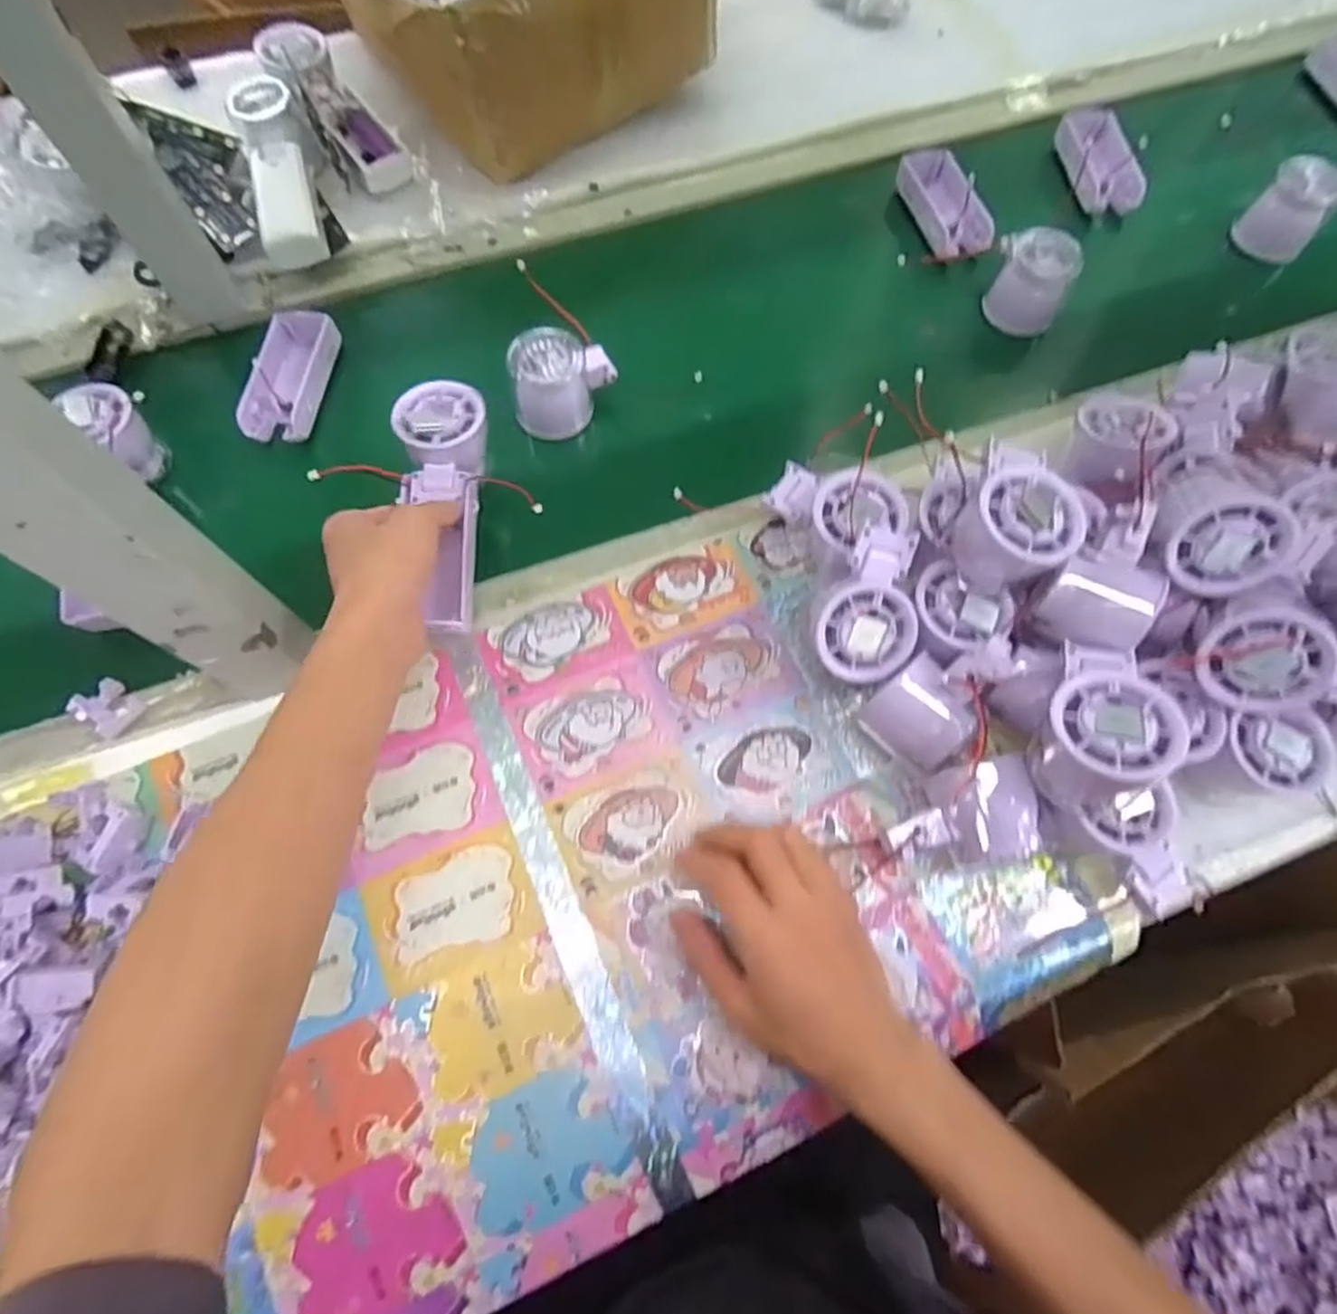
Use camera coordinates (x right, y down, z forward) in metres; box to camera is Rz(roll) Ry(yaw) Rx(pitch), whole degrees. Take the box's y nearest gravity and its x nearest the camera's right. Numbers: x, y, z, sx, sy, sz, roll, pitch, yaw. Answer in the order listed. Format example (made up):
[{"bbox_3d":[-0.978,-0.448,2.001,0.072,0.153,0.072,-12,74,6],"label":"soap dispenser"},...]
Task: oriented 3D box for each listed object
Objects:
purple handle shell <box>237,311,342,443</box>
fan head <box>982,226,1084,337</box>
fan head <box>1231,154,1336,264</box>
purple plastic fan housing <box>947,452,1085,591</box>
[{"bbox_3d":[-0.287,-0.217,0.539,0.050,0.025,0.114,4,68,1],"label":"purple handle shell"},{"bbox_3d":[0.294,-0.305,0.582,0.063,0.057,0.057,26,70,9],"label":"fan head"},{"bbox_3d":[0.530,-0.385,0.610,0.063,0.065,0.061,37,72,13],"label":"fan head"},{"bbox_3d":[0.200,-0.082,0.407,0.059,0.054,0.079,21,69,7],"label":"purple plastic fan housing"}]

